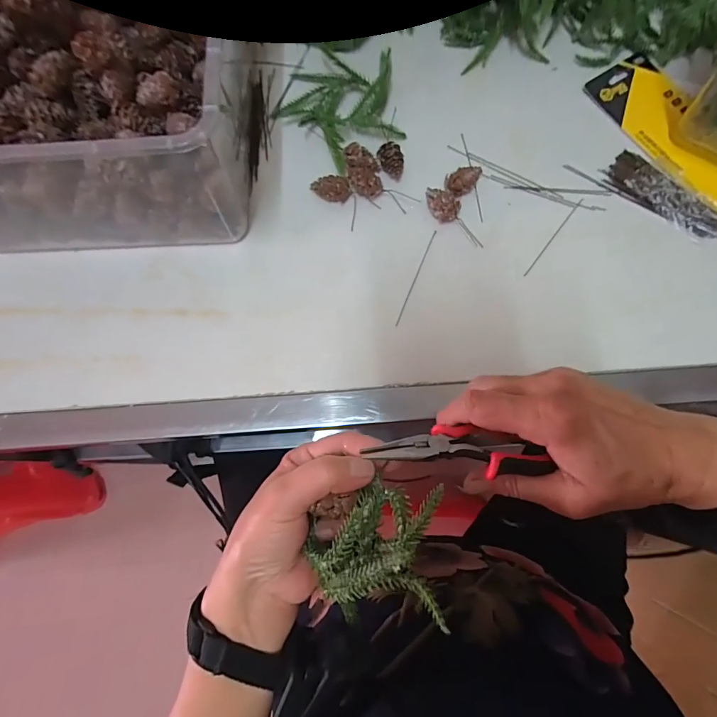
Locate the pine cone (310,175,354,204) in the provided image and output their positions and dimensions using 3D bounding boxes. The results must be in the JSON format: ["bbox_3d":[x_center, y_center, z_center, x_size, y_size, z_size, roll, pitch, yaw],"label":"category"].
[{"bbox_3d":[-0.026,-0.157,0.380,0.037,0.023,0.017,7,77,3],"label":"pine cone"}]

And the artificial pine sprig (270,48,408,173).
[{"bbox_3d":[-0.012,-0.255,0.401,0.116,0.026,0.123,-42,79,-8],"label":"artificial pine sprig"}]

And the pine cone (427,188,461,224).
[{"bbox_3d":[0.075,-0.141,0.371,0.018,0.021,0.038,-42,79,-8],"label":"pine cone"}]

